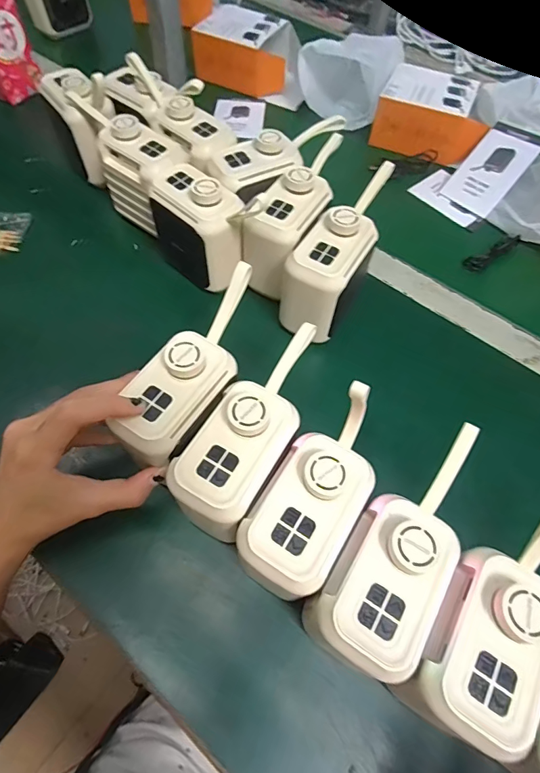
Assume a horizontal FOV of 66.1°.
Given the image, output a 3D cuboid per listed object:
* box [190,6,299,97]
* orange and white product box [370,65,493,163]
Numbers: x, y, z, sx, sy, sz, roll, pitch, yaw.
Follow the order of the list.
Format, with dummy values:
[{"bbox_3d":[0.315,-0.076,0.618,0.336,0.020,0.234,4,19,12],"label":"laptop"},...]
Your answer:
[{"bbox_3d":[-0.034,-0.486,0.601,0.137,0.066,0.102,13,58,3],"label":"box"},{"bbox_3d":[0.214,-0.354,0.545,0.139,0.067,0.104,28,60,12],"label":"orange and white product box"}]

